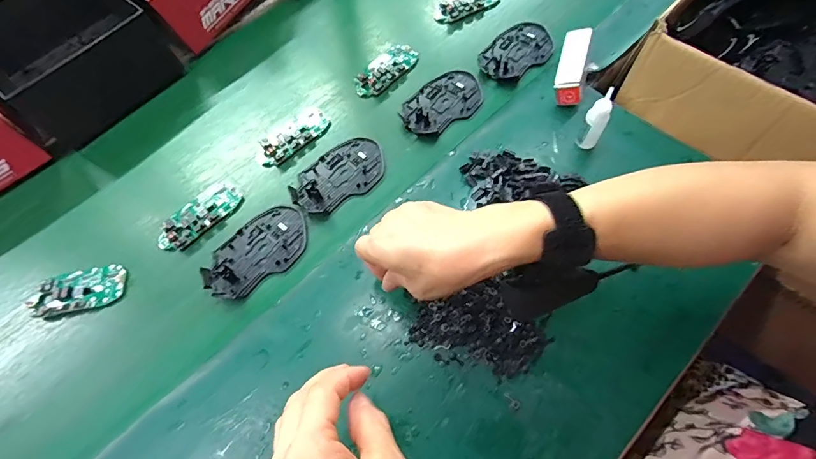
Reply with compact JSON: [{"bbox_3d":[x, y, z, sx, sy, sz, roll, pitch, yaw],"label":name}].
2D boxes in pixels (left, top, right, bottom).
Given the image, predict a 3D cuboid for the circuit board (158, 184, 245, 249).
[{"bbox_3d":[-0.232,-0.017,0.445,0.046,0.011,0.095,35,72,21],"label":"circuit board"}]

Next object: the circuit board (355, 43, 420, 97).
[{"bbox_3d":[-0.031,-0.212,0.526,0.051,0.009,0.098,35,72,21],"label":"circuit board"}]

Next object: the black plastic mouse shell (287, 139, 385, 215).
[{"bbox_3d":[-0.079,-0.062,0.458,0.112,0.013,0.073,-31,64,-9],"label":"black plastic mouse shell"}]

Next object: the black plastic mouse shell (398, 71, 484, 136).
[{"bbox_3d":[0.042,-0.156,0.494,0.073,0.011,0.111,38,73,22],"label":"black plastic mouse shell"}]

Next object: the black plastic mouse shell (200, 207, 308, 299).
[{"bbox_3d":[-0.158,0.022,0.419,0.112,0.014,0.071,-36,65,-12],"label":"black plastic mouse shell"}]

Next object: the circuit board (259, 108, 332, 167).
[{"bbox_3d":[-0.139,-0.114,0.489,0.043,0.010,0.095,40,74,23],"label":"circuit board"}]

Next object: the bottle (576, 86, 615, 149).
[{"bbox_3d":[0.194,-0.111,0.415,0.022,0.071,0.019,21,67,16],"label":"bottle"}]

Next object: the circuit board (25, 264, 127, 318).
[{"bbox_3d":[-0.340,0.062,0.416,0.090,0.008,0.044,-14,62,-1],"label":"circuit board"}]

